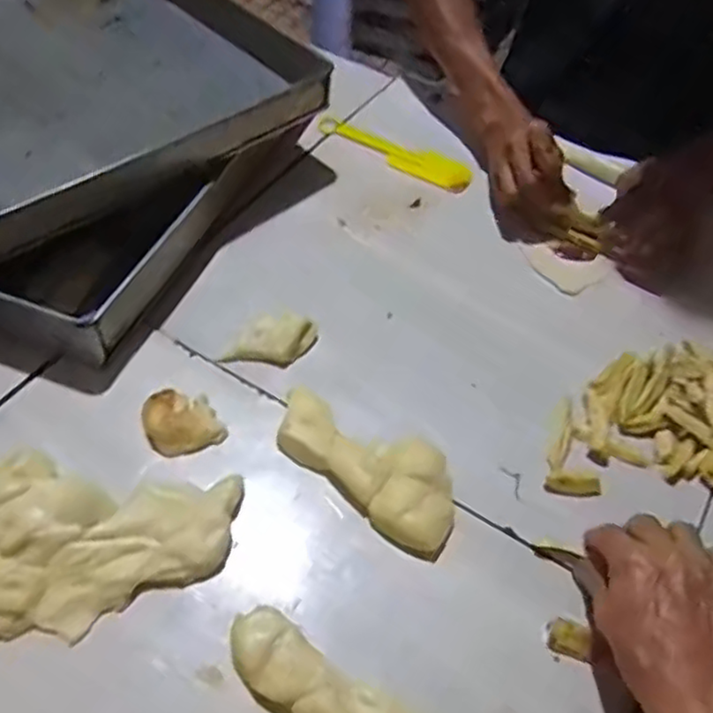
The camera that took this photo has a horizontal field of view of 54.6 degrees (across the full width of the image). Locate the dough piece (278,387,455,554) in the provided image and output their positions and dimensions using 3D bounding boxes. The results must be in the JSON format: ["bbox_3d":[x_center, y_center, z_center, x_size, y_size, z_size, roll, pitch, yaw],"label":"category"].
[{"bbox_3d":[0.010,0.080,0.523,0.148,0.031,0.066,32,57,18],"label":"dough piece"}]

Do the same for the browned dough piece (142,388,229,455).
[{"bbox_3d":[-0.137,0.048,0.546,0.058,0.020,0.049,-11,55,-12],"label":"browned dough piece"}]

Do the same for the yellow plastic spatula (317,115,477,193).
[{"bbox_3d":[0.039,-0.234,0.786,0.193,0.009,0.051,26,56,15],"label":"yellow plastic spatula"}]

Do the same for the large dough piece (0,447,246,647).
[{"bbox_3d":[-0.174,0.131,0.471,0.168,0.033,0.114,5,53,0],"label":"large dough piece"}]

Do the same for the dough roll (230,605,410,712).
[{"bbox_3d":[-0.019,0.209,0.424,0.138,0.025,0.052,34,58,20],"label":"dough roll"}]

